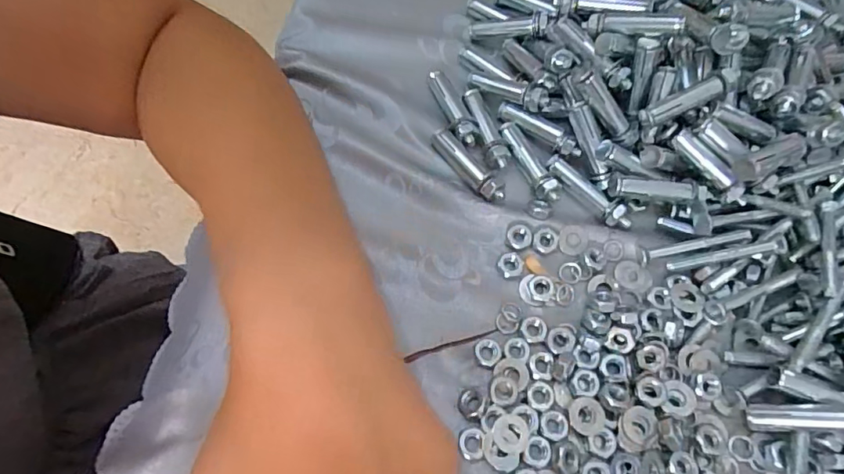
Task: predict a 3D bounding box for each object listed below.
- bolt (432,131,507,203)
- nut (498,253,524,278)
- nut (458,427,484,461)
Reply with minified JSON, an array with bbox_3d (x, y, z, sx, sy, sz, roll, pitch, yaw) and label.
[{"bbox_3d":[0.026,-0.041,0.284,0.011,0.008,0.054,-35,71,-18],"label":"bolt"},{"bbox_3d":[0.047,0.014,0.264,0.013,0.004,0.013,2,64,-3],"label":"nut"},{"bbox_3d":[0.022,0.091,0.222,0.011,0.004,0.013,7,64,-1],"label":"nut"}]

